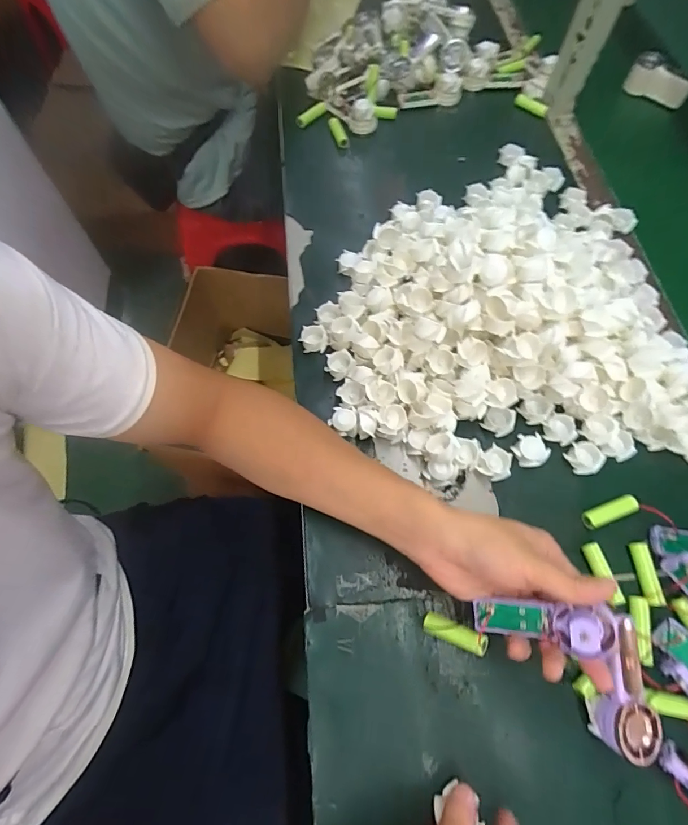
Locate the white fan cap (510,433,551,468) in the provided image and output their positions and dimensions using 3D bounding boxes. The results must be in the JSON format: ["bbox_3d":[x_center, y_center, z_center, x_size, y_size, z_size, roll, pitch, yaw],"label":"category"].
[{"bbox_3d":[0.182,0.037,0.417,0.031,0.008,0.033,0,65,0],"label":"white fan cap"}]

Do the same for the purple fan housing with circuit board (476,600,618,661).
[{"bbox_3d":[0.141,0.152,0.308,0.091,0.024,0.027,-10,60,36],"label":"purple fan housing with circuit board"}]

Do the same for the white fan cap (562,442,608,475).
[{"bbox_3d":[0.232,0.044,0.412,0.028,0.012,0.032,-25,68,-11],"label":"white fan cap"}]

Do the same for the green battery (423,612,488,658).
[{"bbox_3d":[0.086,0.176,0.343,0.054,0.016,0.016,1,57,45],"label":"green battery"}]

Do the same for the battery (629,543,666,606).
[{"bbox_3d":[0.260,0.139,0.369,0.014,0.015,0.051,-1,65,0],"label":"battery"}]

